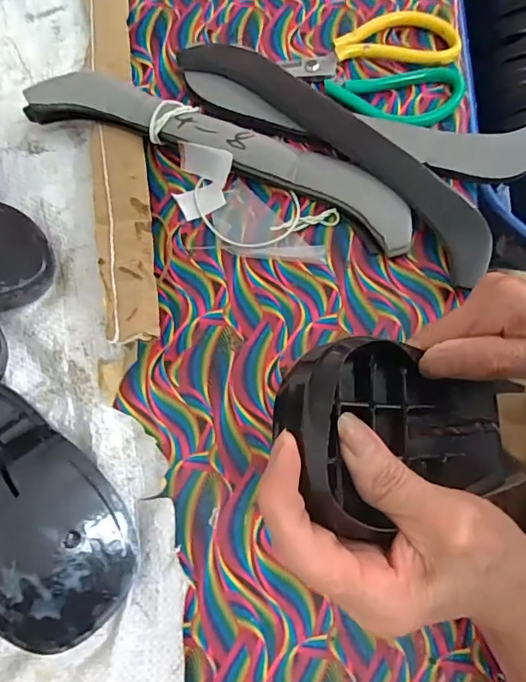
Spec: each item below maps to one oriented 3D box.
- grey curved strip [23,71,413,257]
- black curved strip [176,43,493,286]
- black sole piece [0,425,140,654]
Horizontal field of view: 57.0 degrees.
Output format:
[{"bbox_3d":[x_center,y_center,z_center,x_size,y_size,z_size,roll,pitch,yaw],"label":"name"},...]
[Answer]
[{"bbox_3d":[-0.025,-0.145,0.366,0.294,0.034,0.068,21,74,7],"label":"grey curved strip"},{"bbox_3d":[0.057,-0.154,0.372,0.287,0.016,0.063,41,77,12],"label":"black curved strip"},{"bbox_3d":[-0.128,0.114,0.286,0.086,0.042,0.118,-36,76,-10],"label":"black sole piece"}]

